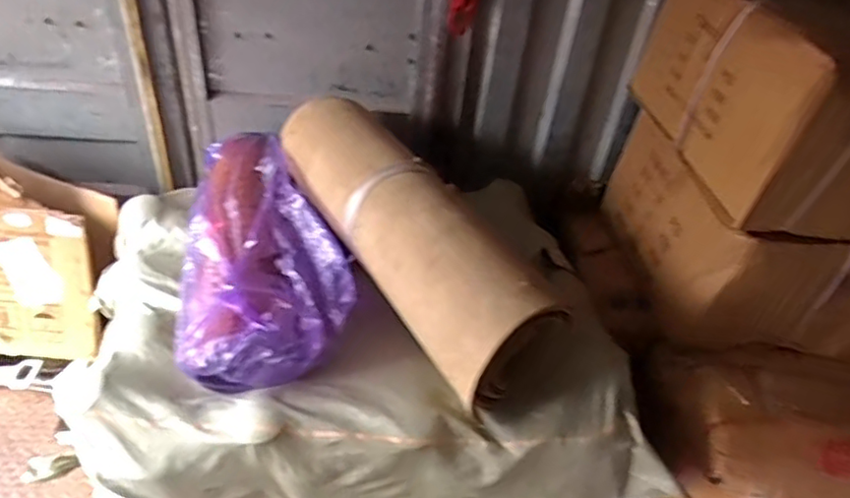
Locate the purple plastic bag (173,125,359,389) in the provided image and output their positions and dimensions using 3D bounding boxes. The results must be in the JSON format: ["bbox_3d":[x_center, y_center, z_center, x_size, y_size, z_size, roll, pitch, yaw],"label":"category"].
[{"bbox_3d":[-0.332,0.006,1.294,0.335,0.199,0.637,-3,41,-10],"label":"purple plastic bag"}]

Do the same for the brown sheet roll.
[{"bbox_3d":[-0.037,-0.047,1.260,0.230,0.279,0.759,-23,48,-29],"label":"brown sheet roll"}]

